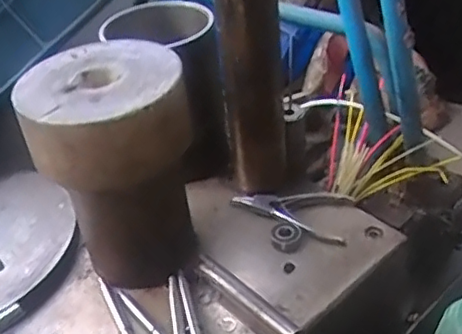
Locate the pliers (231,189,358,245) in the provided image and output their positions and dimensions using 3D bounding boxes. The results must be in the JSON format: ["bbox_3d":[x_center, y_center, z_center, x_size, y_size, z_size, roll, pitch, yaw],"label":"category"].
[{"bbox_3d":[0.065,0.054,0.689,0.133,0.017,0.065,0,37,11],"label":"pliers"}]

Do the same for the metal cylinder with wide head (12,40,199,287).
[{"bbox_3d":[-0.104,0.009,0.599,0.140,0.215,0.140,-24,39,-21],"label":"metal cylinder with wide head"}]

